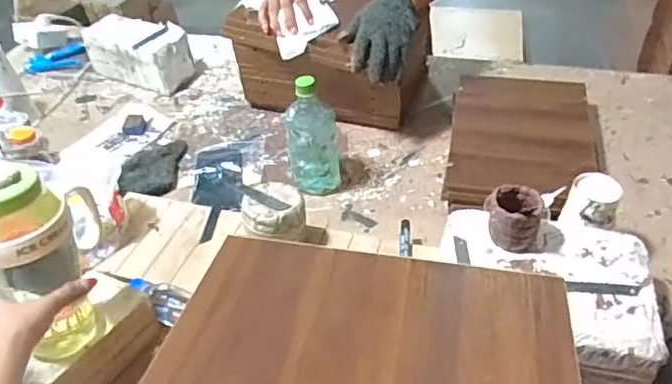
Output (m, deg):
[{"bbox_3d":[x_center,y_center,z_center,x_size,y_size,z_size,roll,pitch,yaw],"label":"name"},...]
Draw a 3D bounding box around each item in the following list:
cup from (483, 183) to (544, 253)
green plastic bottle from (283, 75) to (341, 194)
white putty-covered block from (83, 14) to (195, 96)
[{"bbox_3d":[0.227,0.031,0.754,0.068,0.067,0.063,-2,39,1],"label":"cup"},{"bbox_3d":[-0.042,-0.086,0.963,0.064,0.193,0.066,30,49,33],"label":"green plastic bottle"},{"bbox_3d":[-0.432,-0.308,1.307,0.230,0.120,0.126,23,46,28],"label":"white putty-covered block"}]

